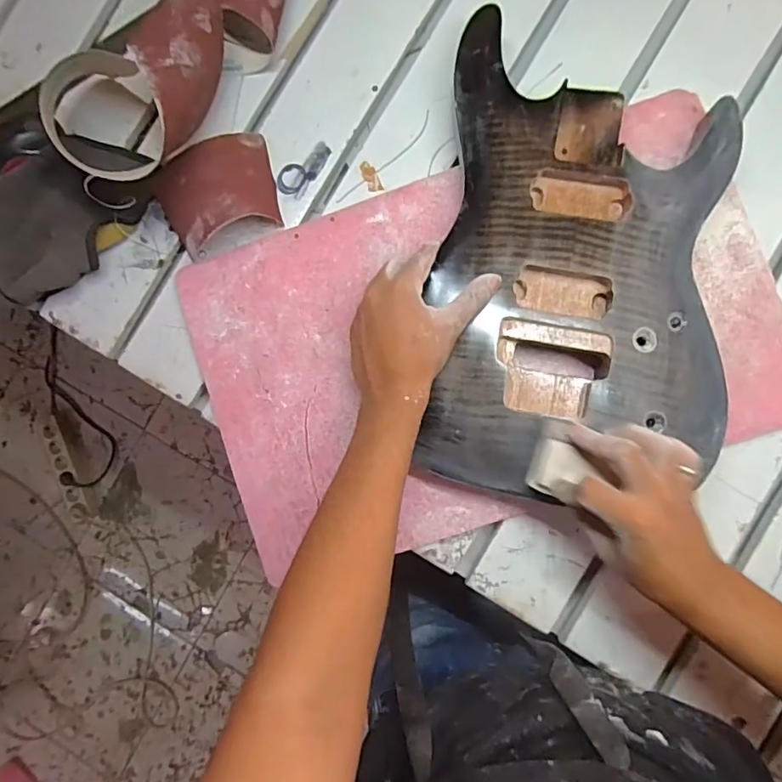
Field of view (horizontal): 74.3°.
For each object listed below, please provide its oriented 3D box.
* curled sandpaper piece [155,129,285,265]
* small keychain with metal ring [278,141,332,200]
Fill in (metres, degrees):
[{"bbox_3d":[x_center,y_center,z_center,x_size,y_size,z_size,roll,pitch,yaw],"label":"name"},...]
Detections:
[{"bbox_3d":[-0.174,-0.201,0.508,0.116,0.040,0.099,-22,85,2],"label":"curled sandpaper piece"},{"bbox_3d":[-0.090,-0.230,0.530,0.033,0.004,0.063,36,89,5],"label":"small keychain with metal ring"}]

